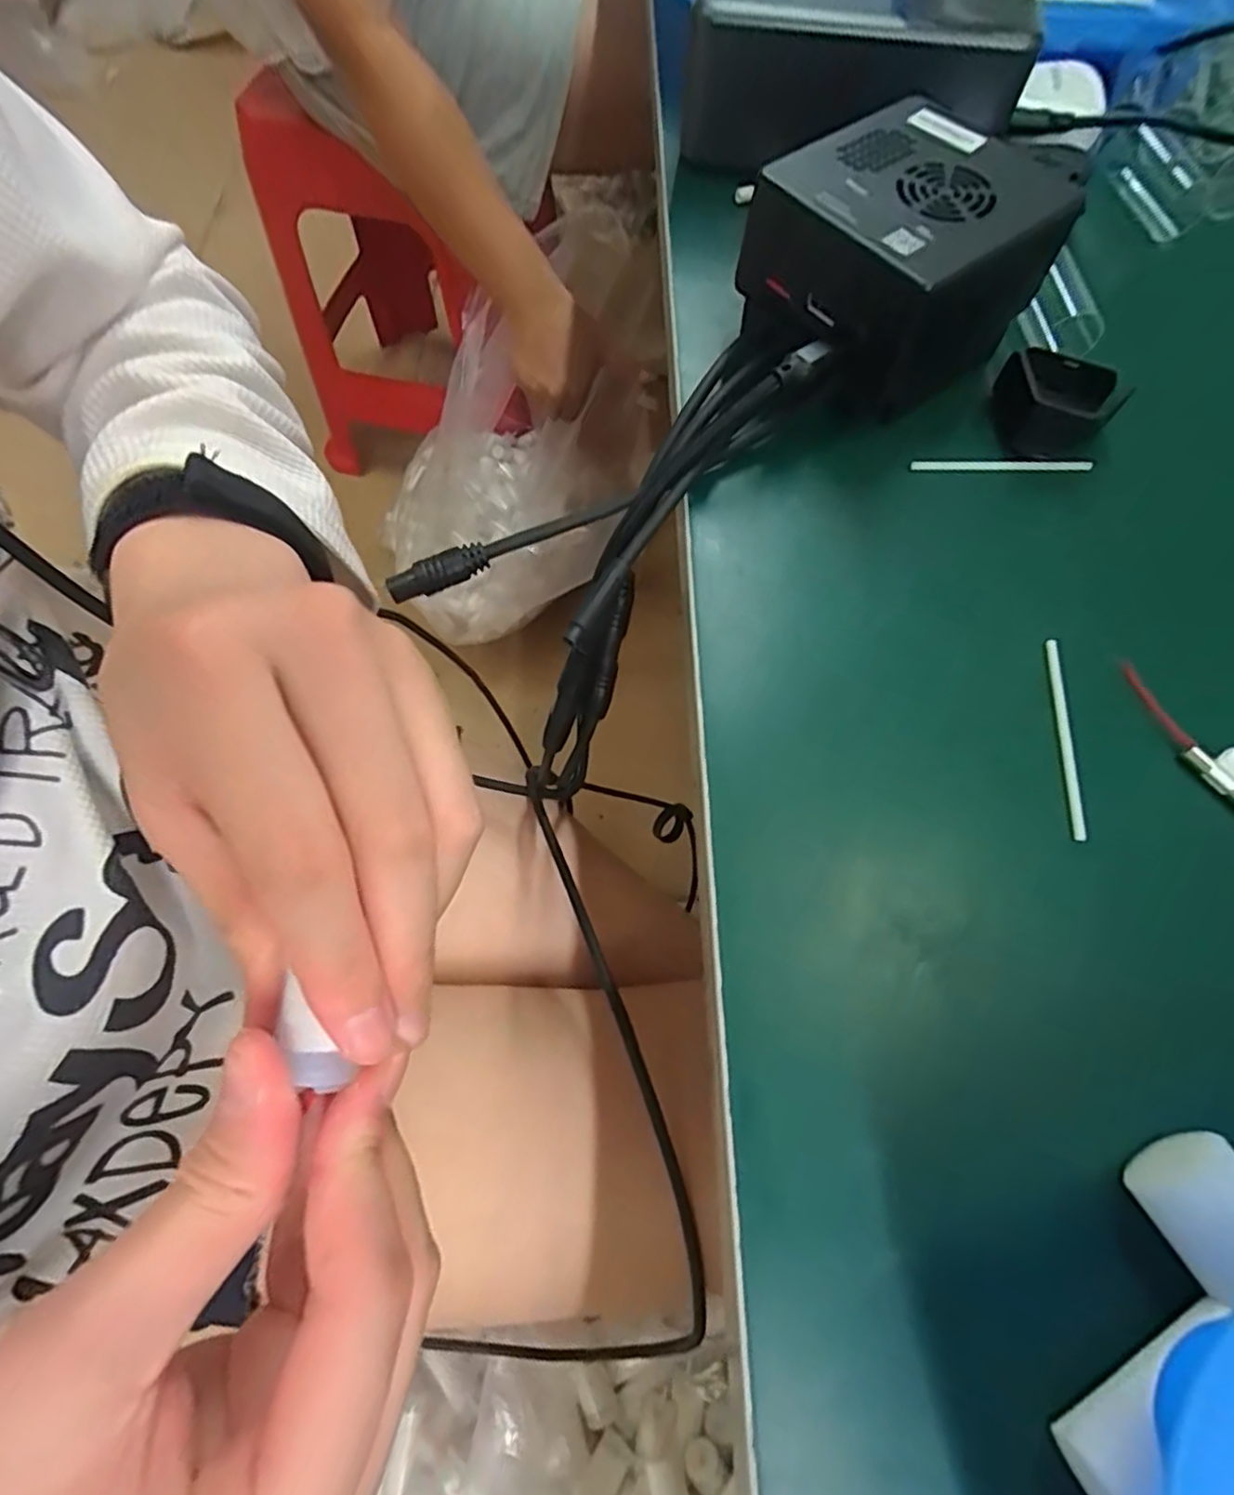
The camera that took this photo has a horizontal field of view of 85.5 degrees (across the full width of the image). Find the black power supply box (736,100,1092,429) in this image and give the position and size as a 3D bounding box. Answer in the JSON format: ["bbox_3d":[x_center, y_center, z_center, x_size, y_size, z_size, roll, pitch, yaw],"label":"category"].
[{"bbox_3d":[0.096,-0.164,0.225,0.085,0.048,0.082,-34,72,-14],"label":"black power supply box"}]

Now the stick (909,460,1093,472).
[{"bbox_3d":[0.129,-0.094,0.223,0.060,0.004,0.004,0,67,-1],"label":"stick"}]

